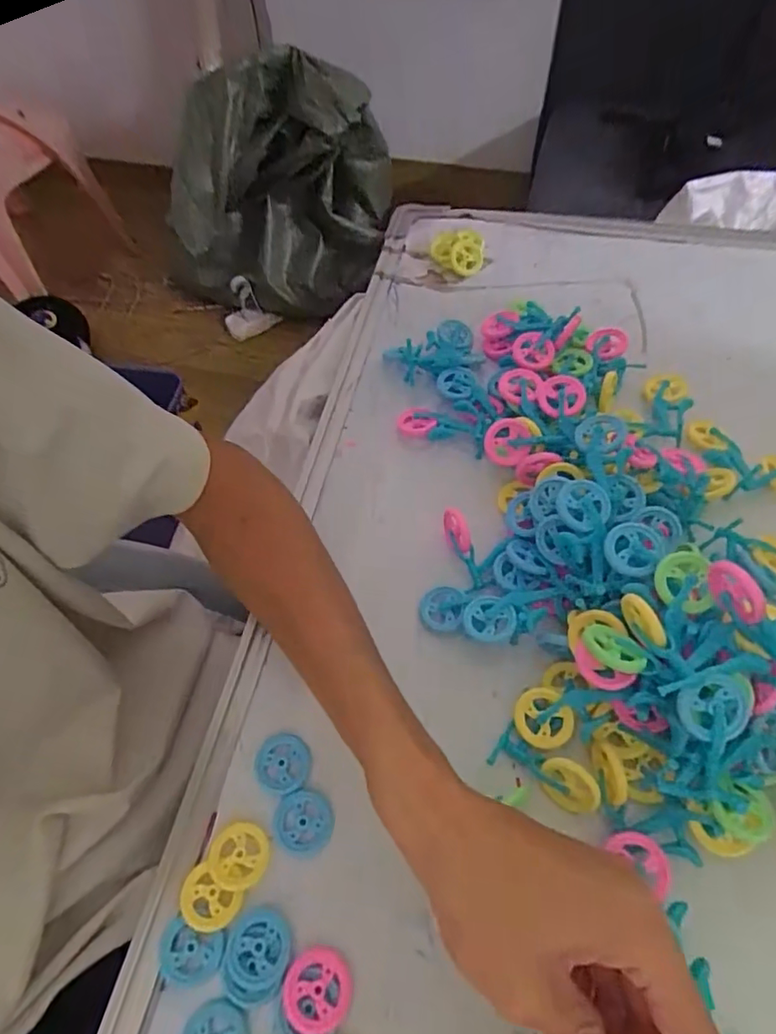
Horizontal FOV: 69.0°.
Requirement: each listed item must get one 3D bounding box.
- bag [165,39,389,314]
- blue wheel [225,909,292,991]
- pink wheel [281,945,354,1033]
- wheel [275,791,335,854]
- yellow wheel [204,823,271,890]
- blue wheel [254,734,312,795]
[{"bbox_3d":[-0.215,-0.605,1.083,0.434,0.410,0.225,-15,59,-6],"label":"bag"},{"bbox_3d":[-0.060,0.201,0.263,0.029,0.005,0.029,-2,60,3],"label":"blue wheel"},{"bbox_3d":[-0.032,0.213,0.254,0.030,0.007,0.030,-2,60,3],"label":"pink wheel"},{"bbox_3d":[-0.043,0.158,0.293,0.029,0.007,0.028,-2,60,3],"label":"wheel"},{"bbox_3d":[-0.075,0.170,0.283,0.030,0.004,0.028,-2,60,3],"label":"yellow wheel"},{"bbox_3d":[-0.057,0.133,0.304,0.030,0.004,0.028,-2,60,3],"label":"blue wheel"}]

